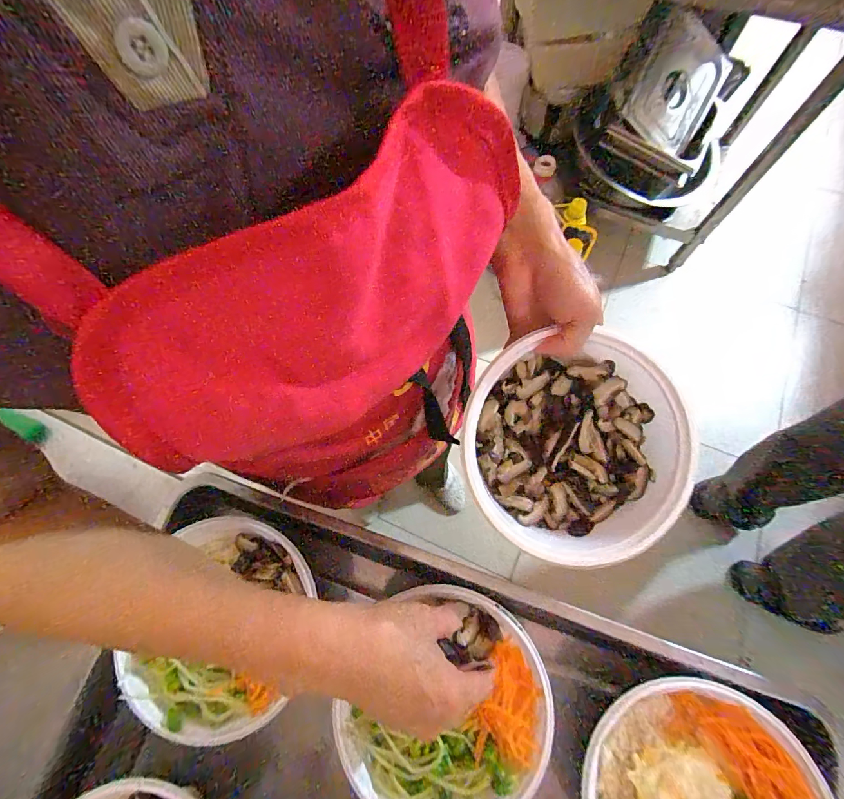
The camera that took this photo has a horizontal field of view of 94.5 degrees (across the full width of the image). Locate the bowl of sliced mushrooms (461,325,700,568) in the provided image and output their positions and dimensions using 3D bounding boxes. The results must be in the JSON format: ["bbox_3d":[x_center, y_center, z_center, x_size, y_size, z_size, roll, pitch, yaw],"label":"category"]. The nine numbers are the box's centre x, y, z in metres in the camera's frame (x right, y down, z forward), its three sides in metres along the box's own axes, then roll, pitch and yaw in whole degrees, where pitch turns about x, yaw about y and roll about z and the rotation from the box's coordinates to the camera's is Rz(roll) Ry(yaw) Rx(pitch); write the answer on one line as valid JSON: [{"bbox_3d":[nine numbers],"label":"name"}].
[{"bbox_3d":[0.119,0.038,0.324,0.179,0.075,0.179,0,89,-1],"label":"bowl of sliced mushrooms"}]

